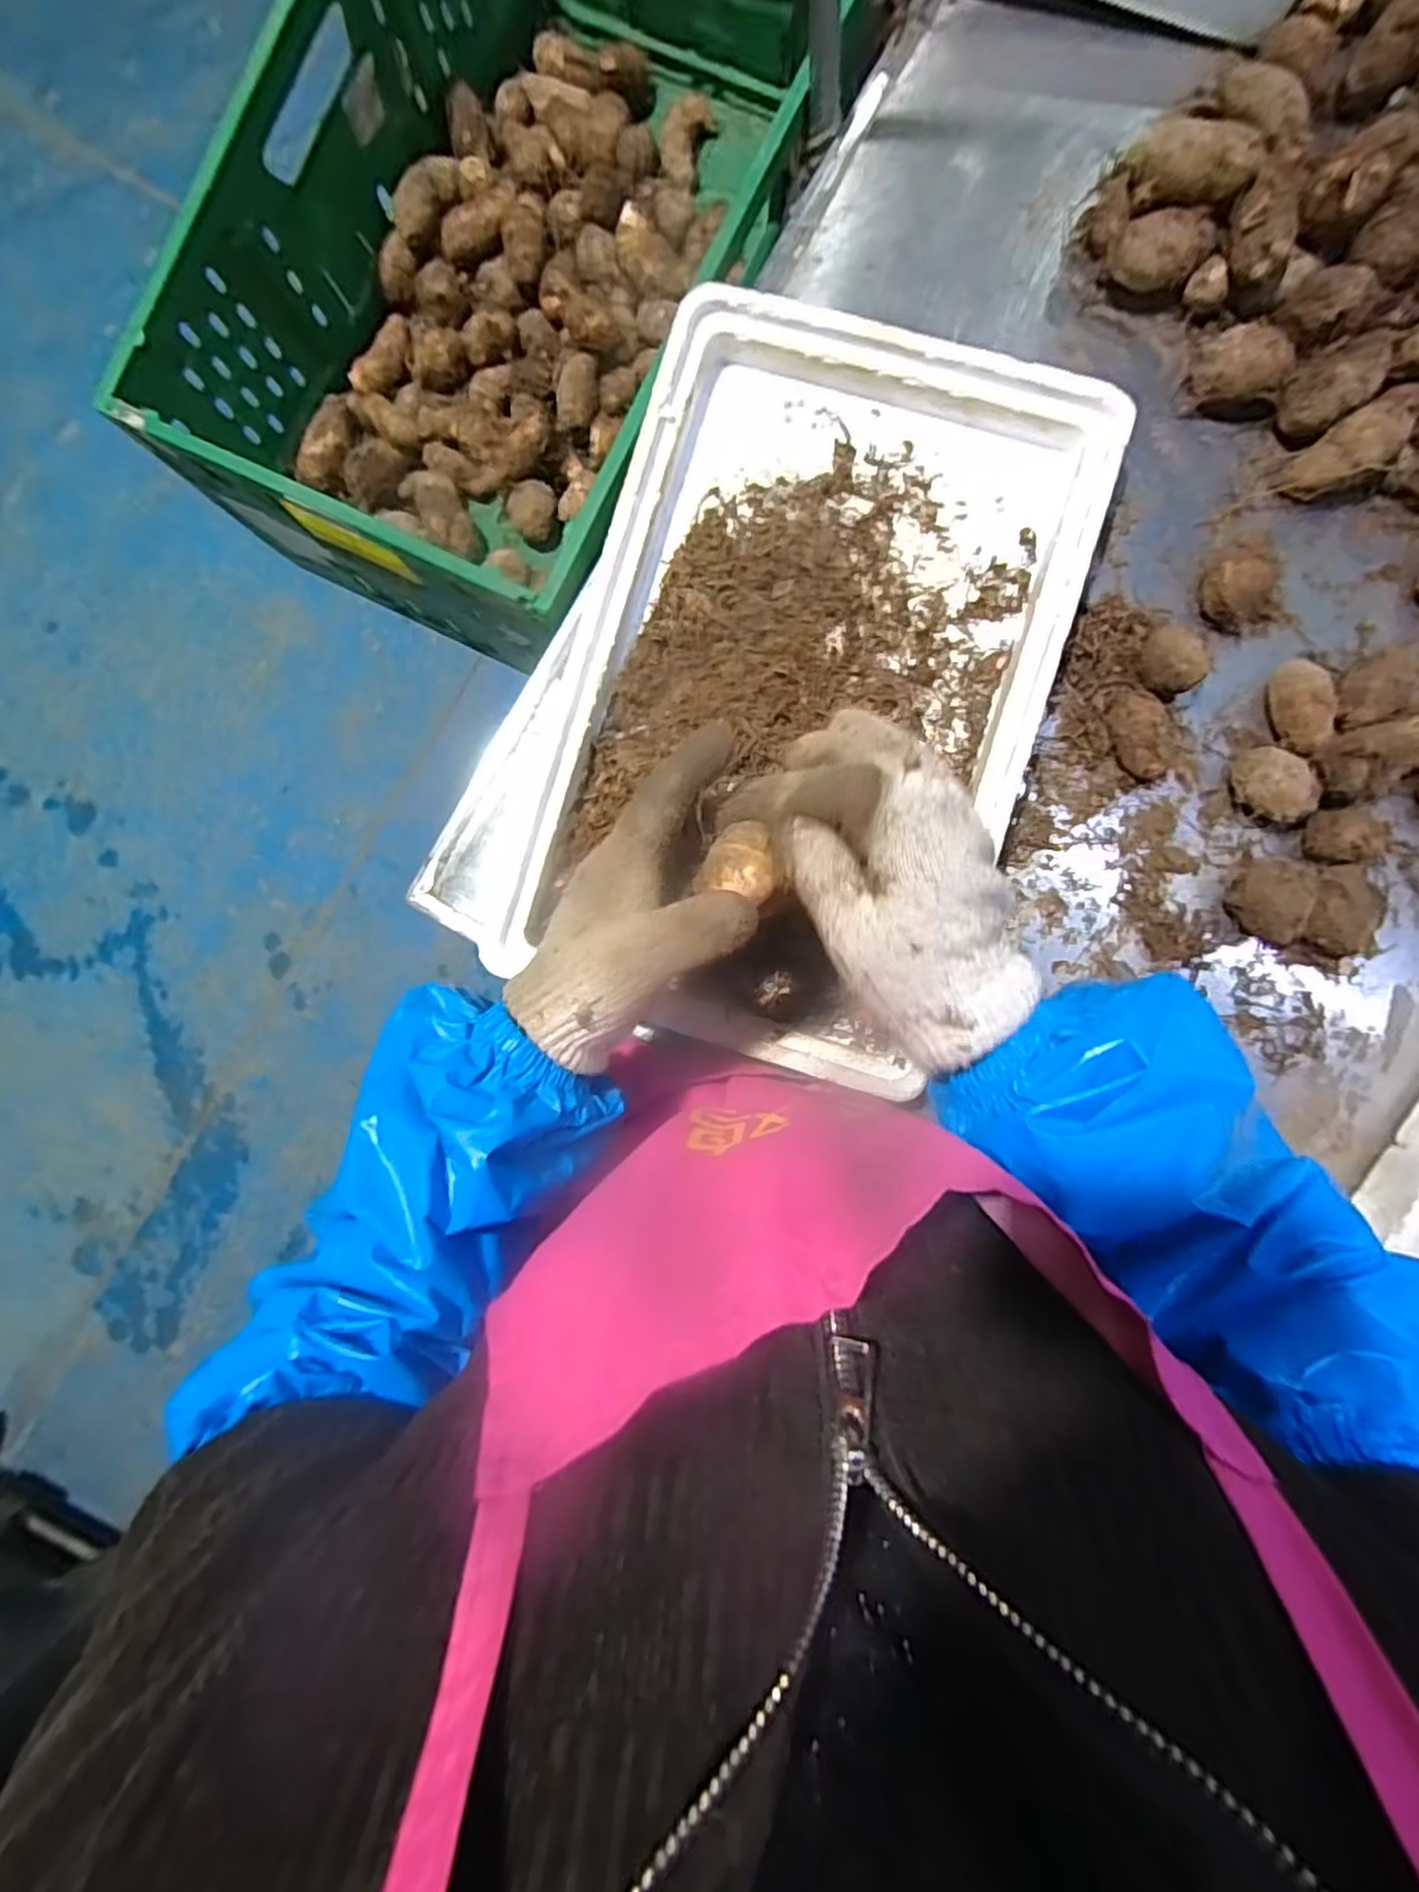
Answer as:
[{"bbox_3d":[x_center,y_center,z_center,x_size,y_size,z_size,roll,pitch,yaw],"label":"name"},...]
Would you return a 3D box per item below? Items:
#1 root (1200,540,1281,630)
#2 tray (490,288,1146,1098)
[{"bbox_3d":[0.351,-0.236,0.479,0.043,0.036,0.051,-40,87,3],"label":"root"},{"bbox_3d":[0.060,-0.163,0.472,0.288,0.039,0.459,18,91,4],"label":"tray"}]

